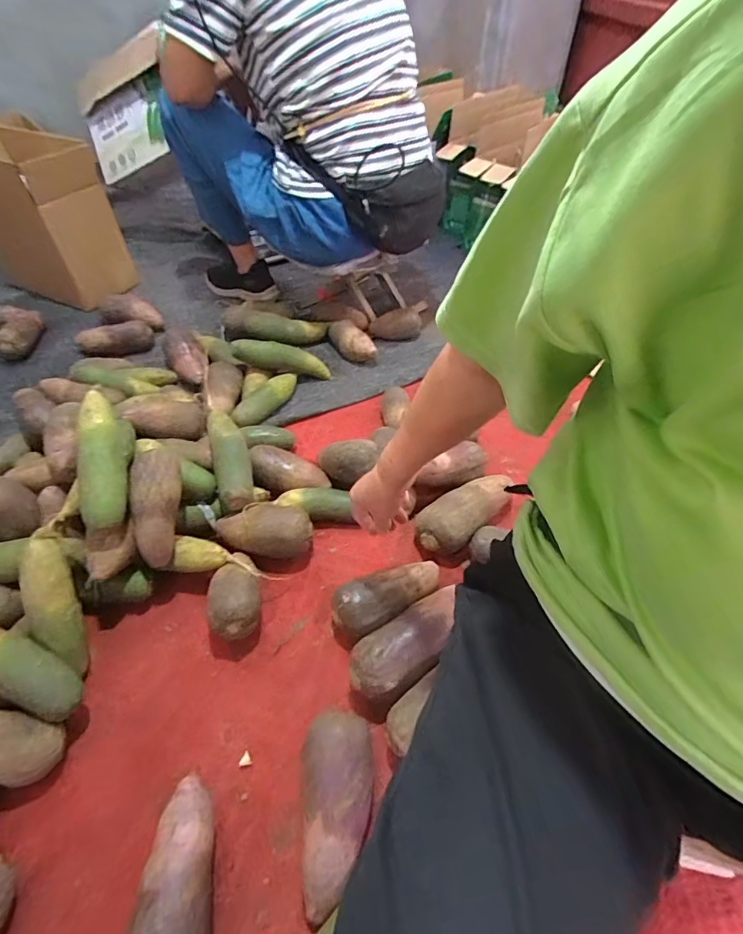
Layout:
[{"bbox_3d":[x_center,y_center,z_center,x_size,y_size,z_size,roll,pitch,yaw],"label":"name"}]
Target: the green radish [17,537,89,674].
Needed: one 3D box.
[{"bbox_3d":[-0.404,0.180,0.594,0.047,0.045,0.179,-17,91,-15],"label":"green radish"}]

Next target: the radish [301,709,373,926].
[{"bbox_3d":[-0.043,0.368,0.502,0.084,0.079,0.176,3,49,3],"label":"radish"}]

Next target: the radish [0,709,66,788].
[{"bbox_3d":[-0.424,0.318,0.523,0.066,0.117,0.064,-33,32,27],"label":"radish"}]

